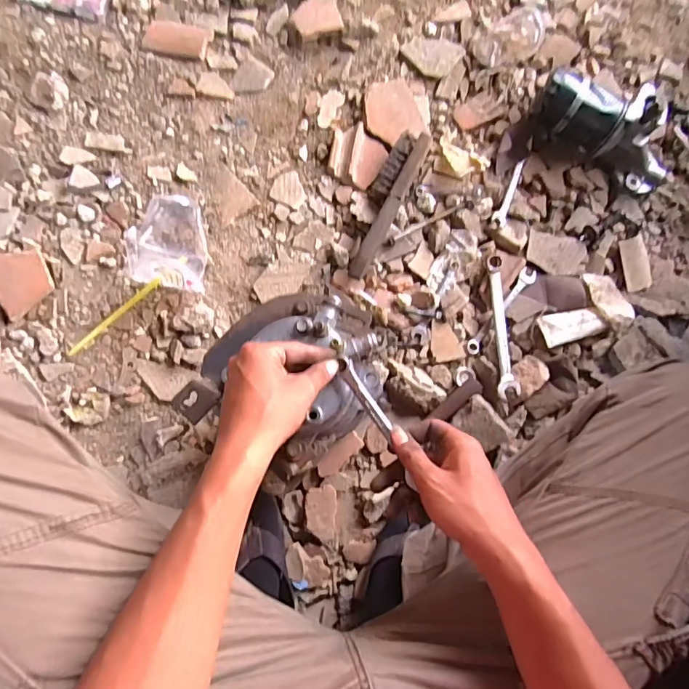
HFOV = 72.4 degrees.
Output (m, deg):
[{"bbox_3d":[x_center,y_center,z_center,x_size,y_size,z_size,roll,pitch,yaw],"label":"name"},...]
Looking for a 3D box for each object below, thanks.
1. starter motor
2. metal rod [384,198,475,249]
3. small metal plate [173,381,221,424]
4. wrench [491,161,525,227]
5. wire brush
[{"bbox_3d":[0.385,-0.316,0.679,0.234,0.098,0.093,25,82,-3],"label":"starter motor"},{"bbox_3d":[0.123,-0.175,0.674,0.146,0.010,0.013,-26,87,-8],"label":"metal rod"},{"bbox_3d":[-0.157,0.058,0.496,0.033,0.007,0.041,41,84,-2],"label":"small metal plate"},{"bbox_3d":[0.246,-0.225,0.694,0.022,0.011,0.108,26,82,-3],"label":"wrench"},{"bbox_3d":[0.055,-0.200,0.666,0.049,0.036,0.230,26,82,-3],"label":"wire brush"}]

